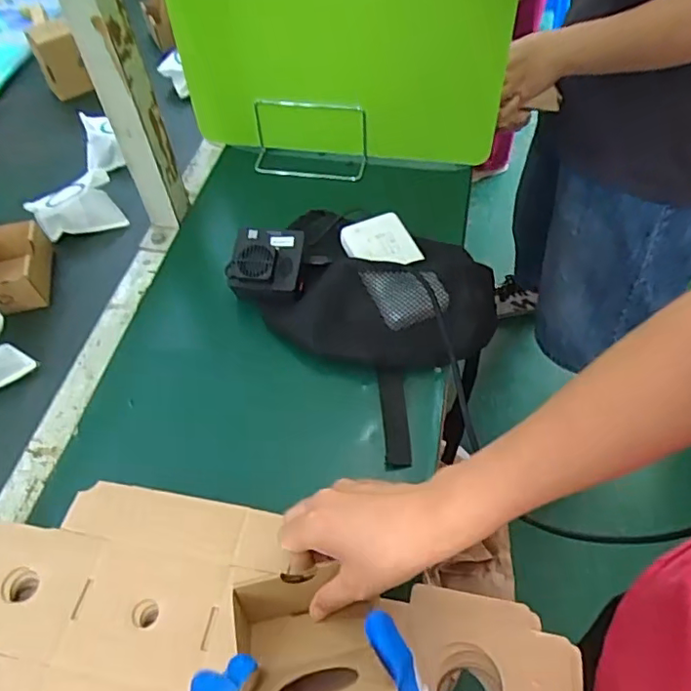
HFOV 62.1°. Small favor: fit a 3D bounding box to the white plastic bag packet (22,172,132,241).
[{"bbox_3d":[-0.366,-0.191,0.776,0.106,0.050,0.068,-24,56,-15],"label":"white plastic bag packet"}]

